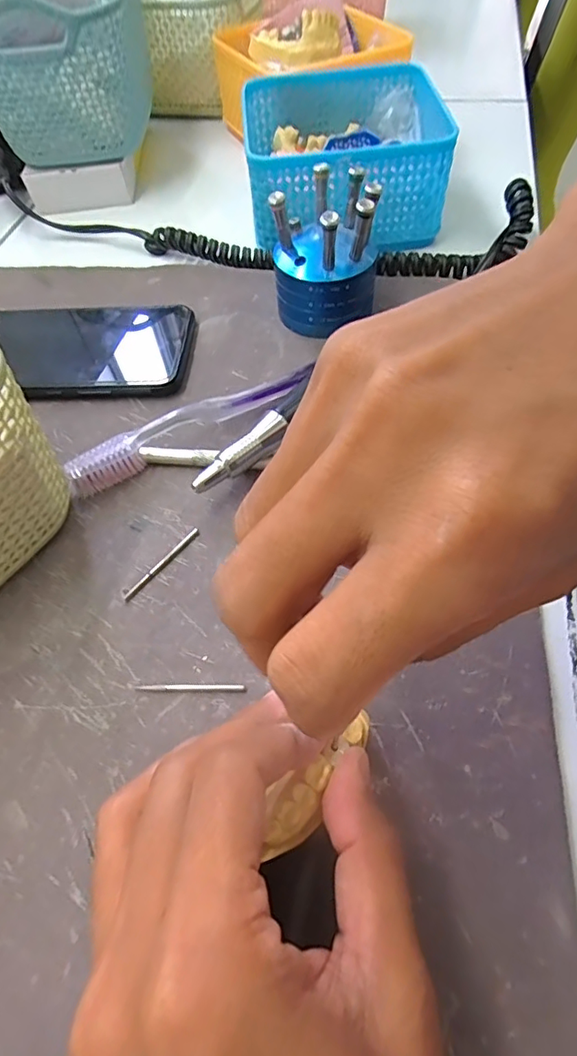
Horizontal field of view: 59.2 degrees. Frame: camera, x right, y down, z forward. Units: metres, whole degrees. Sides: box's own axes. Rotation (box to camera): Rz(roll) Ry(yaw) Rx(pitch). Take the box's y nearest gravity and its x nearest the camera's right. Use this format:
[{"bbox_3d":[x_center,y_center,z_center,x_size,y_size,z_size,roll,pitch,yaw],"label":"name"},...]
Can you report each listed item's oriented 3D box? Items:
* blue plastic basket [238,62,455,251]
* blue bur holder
[{"bbox_3d":[0.037,-0.260,0.358,0.125,0.059,0.130,-6,58,1],"label":"blue plastic basket"},{"bbox_3d":[0.021,-0.155,0.289,0.057,0.068,0.058,-4,58,2],"label":"blue bur holder"}]

